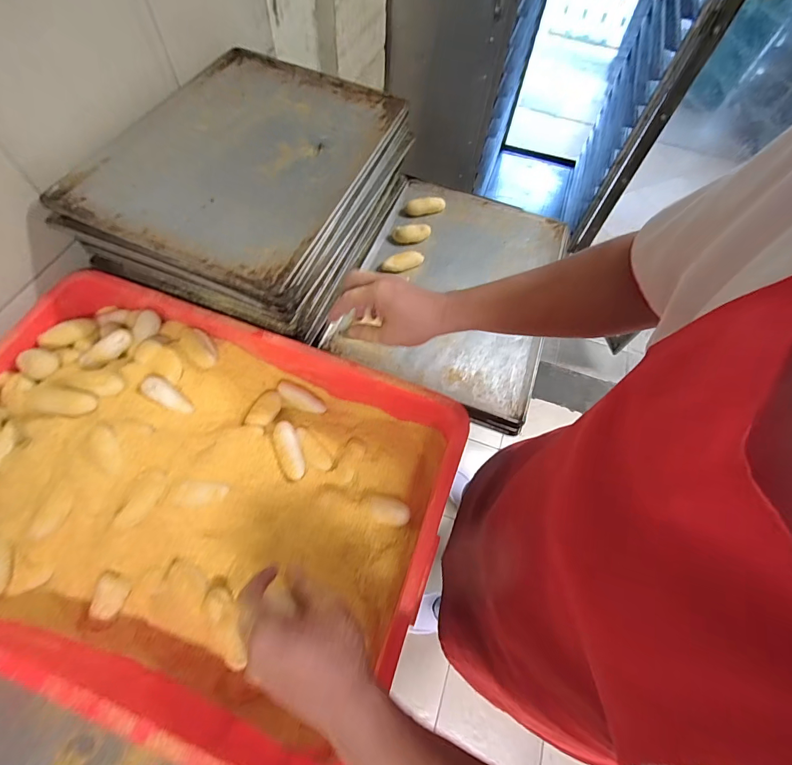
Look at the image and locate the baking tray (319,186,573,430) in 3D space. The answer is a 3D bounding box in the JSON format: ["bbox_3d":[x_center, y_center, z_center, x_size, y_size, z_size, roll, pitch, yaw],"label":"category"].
[{"bbox_3d":[0.102,-0.176,0.677,0.332,0.026,0.452,20,63,7],"label":"baking tray"}]

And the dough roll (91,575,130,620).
[{"bbox_3d":[-0.316,0.238,0.430,0.029,0.016,0.040,7,62,0],"label":"dough roll"}]

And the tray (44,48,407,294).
[{"bbox_3d":[-0.221,-0.355,0.587,0.350,0.028,0.455,20,63,7],"label":"tray"}]

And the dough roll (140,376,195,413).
[{"bbox_3d":[-0.296,0.019,0.506,0.068,0.016,0.026,42,60,-27],"label":"dough roll"}]

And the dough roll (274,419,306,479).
[{"bbox_3d":[-0.142,0.090,0.514,0.030,0.019,0.076,-18,65,-13],"label":"dough roll"}]

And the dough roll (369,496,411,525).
[{"bbox_3d":[-0.008,0.157,0.478,0.050,0.017,0.032,11,62,2],"label":"dough roll"}]

